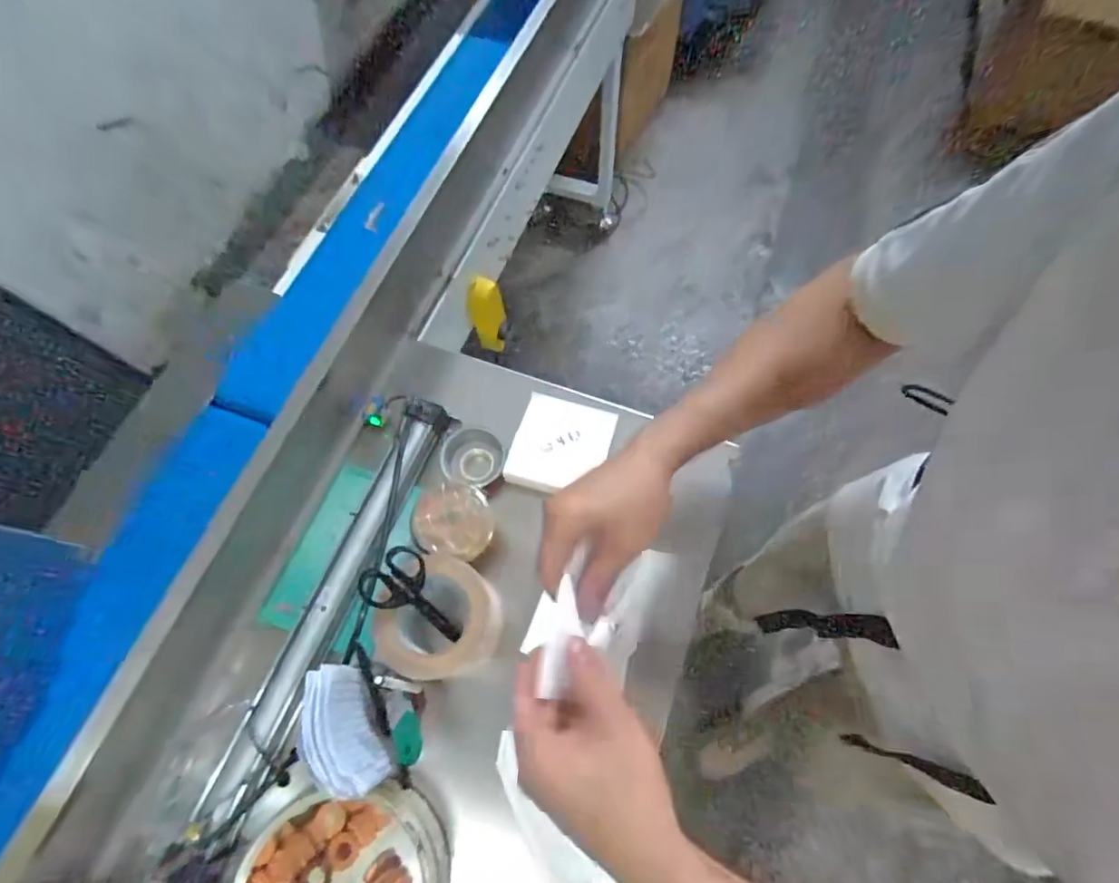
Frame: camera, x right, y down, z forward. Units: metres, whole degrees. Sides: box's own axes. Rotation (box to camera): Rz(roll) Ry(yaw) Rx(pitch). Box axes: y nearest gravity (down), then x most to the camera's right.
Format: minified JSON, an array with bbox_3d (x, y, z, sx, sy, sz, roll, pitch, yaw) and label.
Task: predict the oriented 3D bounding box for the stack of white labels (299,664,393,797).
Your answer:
[{"bbox_3d":[-0.190,0.255,0.479,0.033,0.093,0.103,-25,70,-8],"label":"stack of white labels"}]

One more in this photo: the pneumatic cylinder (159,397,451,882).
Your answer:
[{"bbox_3d":[-0.264,0.202,0.610,0.049,0.052,0.568,18,70,9],"label":"pneumatic cylinder"}]

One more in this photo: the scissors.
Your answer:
[{"bbox_3d":[-0.149,0.165,0.560,0.064,0.141,0.020,-40,36,-13],"label":"scissors"}]

